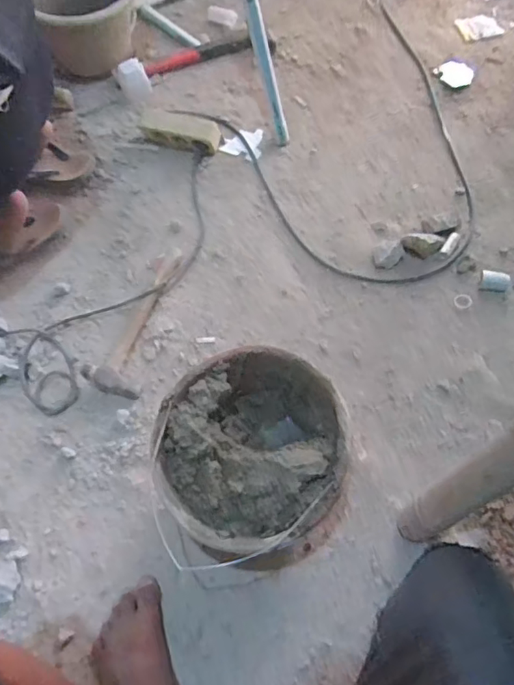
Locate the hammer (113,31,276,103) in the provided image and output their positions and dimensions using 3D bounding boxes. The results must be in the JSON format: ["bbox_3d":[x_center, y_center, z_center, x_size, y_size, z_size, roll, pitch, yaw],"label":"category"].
[{"bbox_3d":[-0.132,-0.613,1.128,0.348,0.057,0.091,-23,64,-8],"label":"hammer"}]

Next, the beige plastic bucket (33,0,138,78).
[{"bbox_3d":[-0.364,-0.716,1.149,0.220,0.149,0.215,-2,64,4],"label":"beige plastic bucket"}]

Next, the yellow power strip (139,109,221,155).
[{"bbox_3d":[-0.154,-0.419,1.045,0.159,0.052,0.046,17,65,12],"label":"yellow power strip"}]

